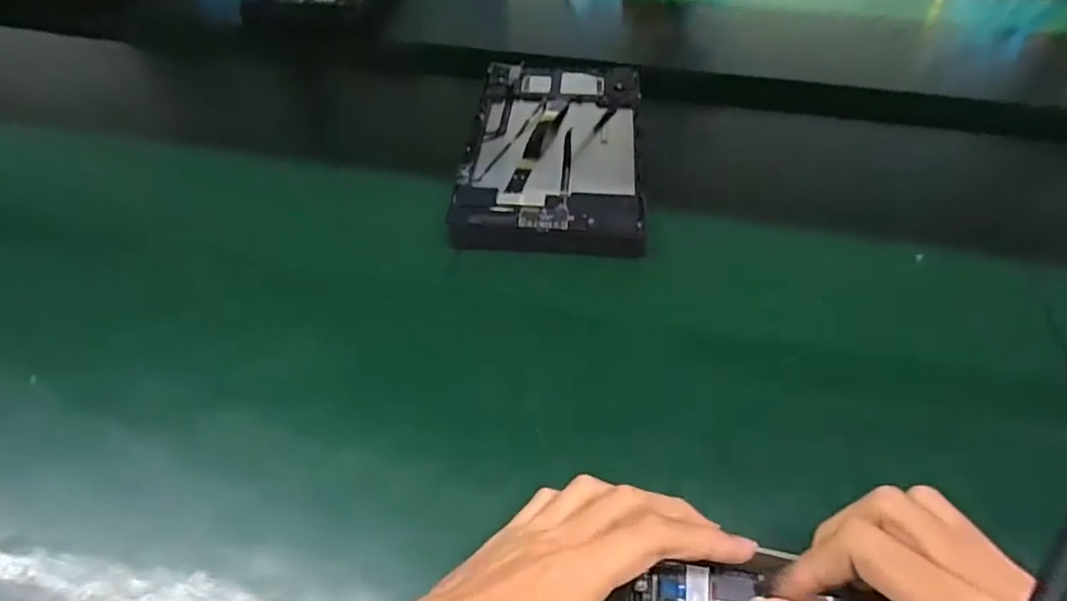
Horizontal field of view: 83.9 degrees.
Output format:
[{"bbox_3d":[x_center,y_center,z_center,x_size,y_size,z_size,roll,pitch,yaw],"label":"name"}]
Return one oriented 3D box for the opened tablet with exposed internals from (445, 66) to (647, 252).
[{"bbox_3d":[0.019,-0.136,0.520,0.147,0.016,0.251,5,50,4],"label":"opened tablet with exposed internals"}]

